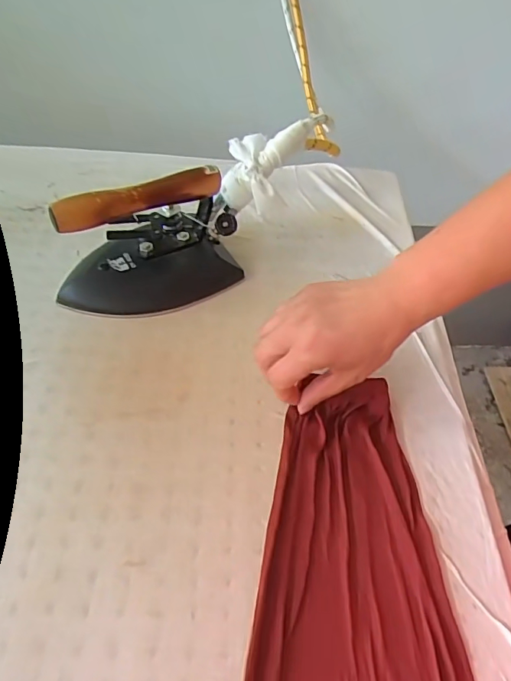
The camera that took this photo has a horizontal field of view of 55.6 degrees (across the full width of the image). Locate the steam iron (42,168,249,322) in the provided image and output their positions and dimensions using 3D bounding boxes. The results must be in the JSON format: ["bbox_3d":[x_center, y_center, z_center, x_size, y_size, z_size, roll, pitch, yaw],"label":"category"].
[{"bbox_3d":[-0.110,-0.105,0.504,0.187,0.118,0.094,-16,54,-17],"label":"steam iron"}]

